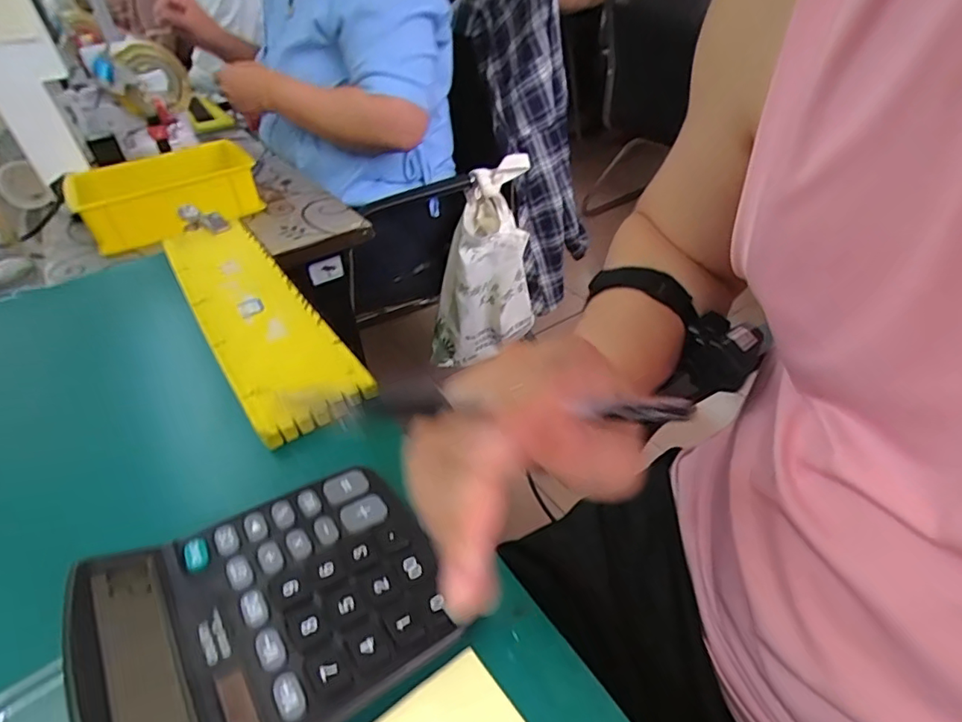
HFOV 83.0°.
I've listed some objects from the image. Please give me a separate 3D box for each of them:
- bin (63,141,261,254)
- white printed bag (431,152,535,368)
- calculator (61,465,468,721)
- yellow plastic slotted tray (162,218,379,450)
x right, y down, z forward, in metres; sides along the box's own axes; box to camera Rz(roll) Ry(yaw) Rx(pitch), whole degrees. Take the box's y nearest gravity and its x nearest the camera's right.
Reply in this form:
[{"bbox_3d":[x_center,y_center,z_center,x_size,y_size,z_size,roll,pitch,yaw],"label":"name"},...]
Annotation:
[{"bbox_3d":[-0.468,-0.254,0.810,0.237,0.073,0.160,-27,45,-25],"label":"bin"},{"bbox_3d":[0.007,-0.183,1.165,0.242,0.422,0.101,-23,44,-21],"label":"white printed bag"},{"bbox_3d":[-0.090,0.107,0.240,0.144,0.041,0.118,-27,45,-25],"label":"calculator"},{"bbox_3d":[-0.193,-0.046,0.456,0.080,0.012,0.323,-26,45,-24],"label":"yellow plastic slotted tray"}]

